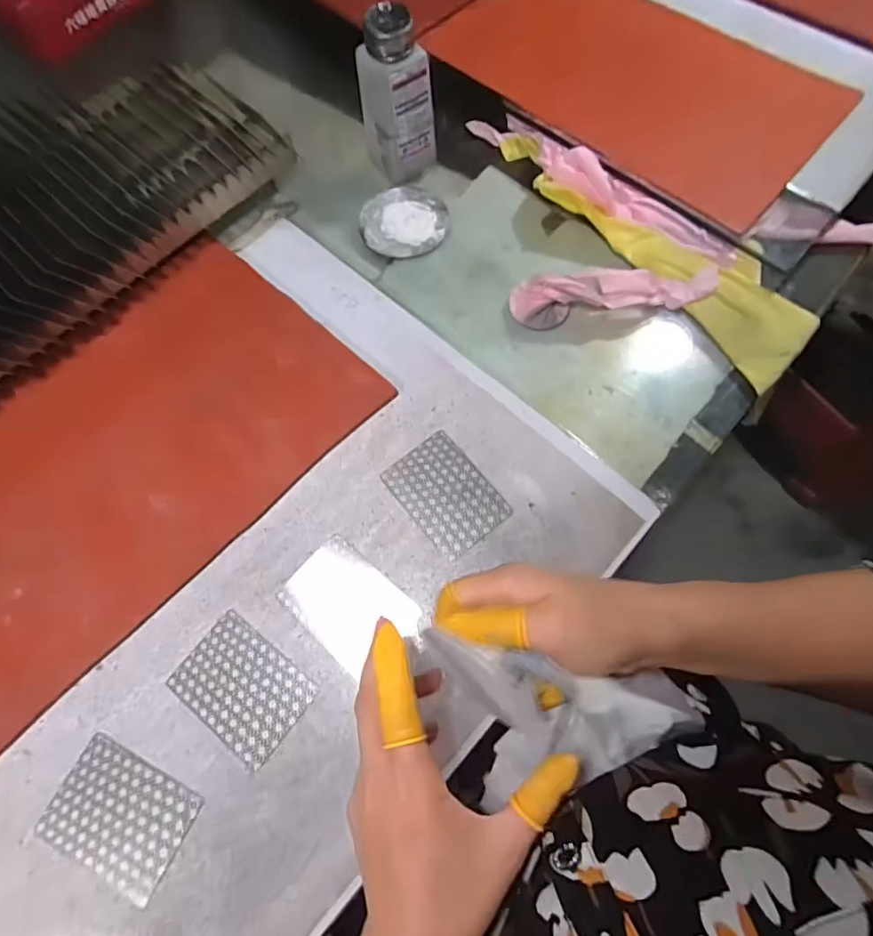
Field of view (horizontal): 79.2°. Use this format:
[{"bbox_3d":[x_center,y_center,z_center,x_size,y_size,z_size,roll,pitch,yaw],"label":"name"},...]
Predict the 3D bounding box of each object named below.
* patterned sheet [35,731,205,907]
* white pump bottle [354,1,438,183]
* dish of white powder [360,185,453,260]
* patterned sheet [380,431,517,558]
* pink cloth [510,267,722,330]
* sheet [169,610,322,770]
[{"bbox_3d":[-0.198,0.216,0.330,0.086,0.005,0.060,24,71,11],"label":"patterned sheet"},{"bbox_3d":[-0.036,-0.319,0.461,0.056,0.121,0.043,-34,72,-11],"label":"white pump bottle"},{"bbox_3d":[-0.030,-0.233,0.499,0.081,0.009,0.086,-1,69,1],"label":"dish of white powder"},{"bbox_3d":[0.008,0.018,0.398,0.061,0.004,0.086,-38,72,-12],"label":"patterned sheet"},{"bbox_3d":[0.151,-0.152,0.446,0.172,0.038,0.045,-6,69,-1],"label":"pink cloth"},{"bbox_3d":[-0.130,0.146,0.354,0.085,0.004,0.062,36,74,14],"label":"sheet"}]

